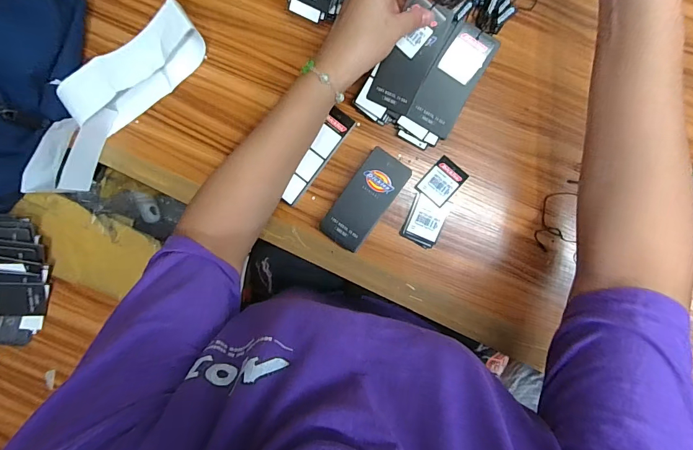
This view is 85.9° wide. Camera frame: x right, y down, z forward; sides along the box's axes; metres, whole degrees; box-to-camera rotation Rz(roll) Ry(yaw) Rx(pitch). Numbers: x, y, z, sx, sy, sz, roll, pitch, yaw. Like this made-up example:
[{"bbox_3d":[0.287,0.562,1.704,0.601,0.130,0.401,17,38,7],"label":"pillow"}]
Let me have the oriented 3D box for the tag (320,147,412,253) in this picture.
[{"bbox_3d":[0.021,-0.028,0.421,0.051,0.022,0.113,36,96,3],"label":"tag"}]

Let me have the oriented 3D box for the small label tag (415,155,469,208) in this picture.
[{"bbox_3d":[0.108,-0.049,0.420,0.037,0.006,0.049,43,96,2],"label":"small label tag"}]

